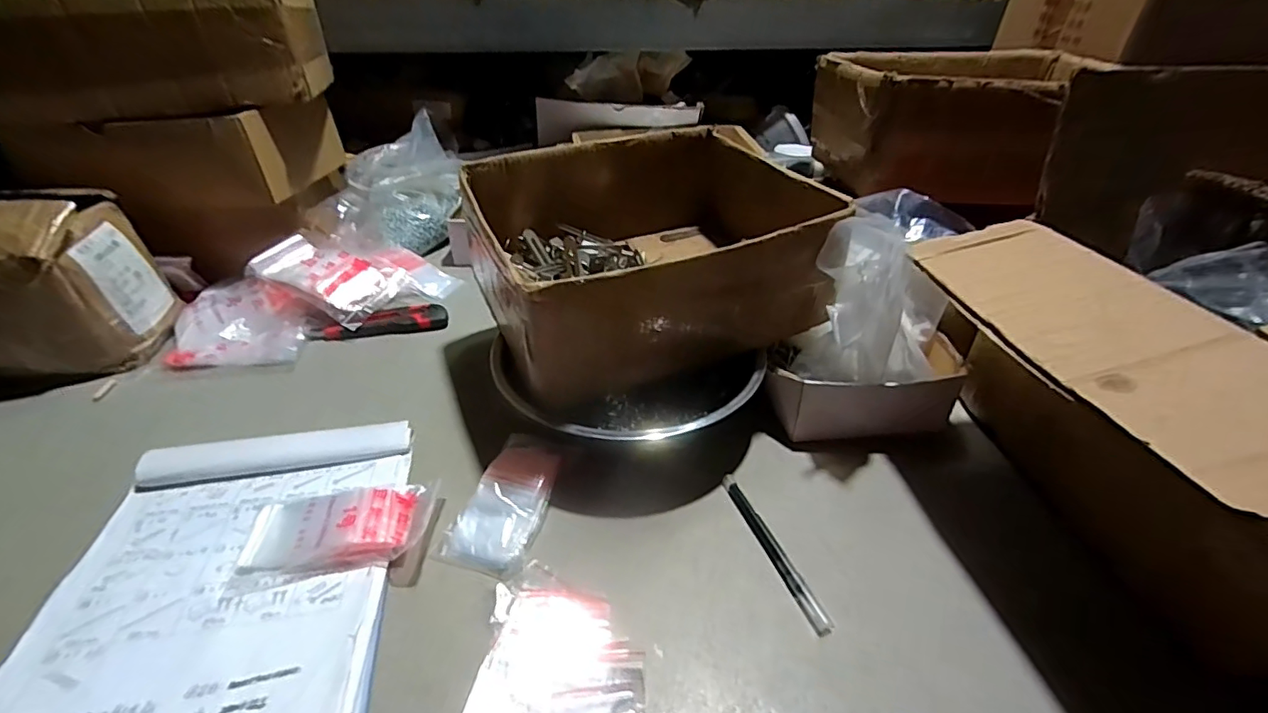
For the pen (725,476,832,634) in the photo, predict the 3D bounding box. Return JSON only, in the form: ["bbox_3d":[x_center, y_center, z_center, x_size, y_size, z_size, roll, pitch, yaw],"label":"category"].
[{"bbox_3d":[0.106,0.145,0.426,0.014,0.011,0.143,-11,38,-16],"label":"pen"}]

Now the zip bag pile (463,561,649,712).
[{"bbox_3d":[-0.041,0.190,0.352,0.118,0.016,0.109,8,37,9],"label":"zip bag pile"}]

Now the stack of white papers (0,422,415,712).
[{"bbox_3d":[-0.283,0.171,0.375,0.220,0.023,0.311,-6,37,-10],"label":"stack of white papers"}]

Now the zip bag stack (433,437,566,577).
[{"bbox_3d":[-0.100,0.114,0.452,0.066,0.023,0.123,13,38,15],"label":"zip bag stack"}]

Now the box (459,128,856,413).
[{"bbox_3d":[0.004,-0.108,0.555,0.286,0.139,0.265,-13,38,-18],"label":"box"}]

